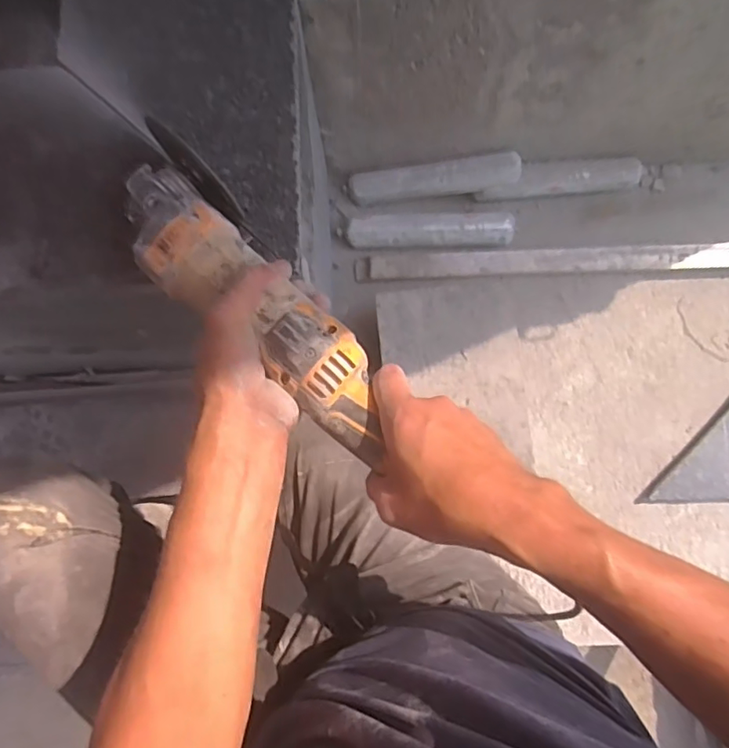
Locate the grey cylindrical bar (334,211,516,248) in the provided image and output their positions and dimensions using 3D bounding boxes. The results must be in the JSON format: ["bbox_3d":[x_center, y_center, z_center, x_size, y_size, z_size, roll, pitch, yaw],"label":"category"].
[{"bbox_3d":[0.100,-0.223,0.880,0.266,0.046,0.048,0,81,-1],"label":"grey cylindrical bar"}]

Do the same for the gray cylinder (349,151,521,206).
[{"bbox_3d":[0.106,-0.300,0.865,0.262,0.043,0.042,-4,81,13],"label":"gray cylinder"}]

